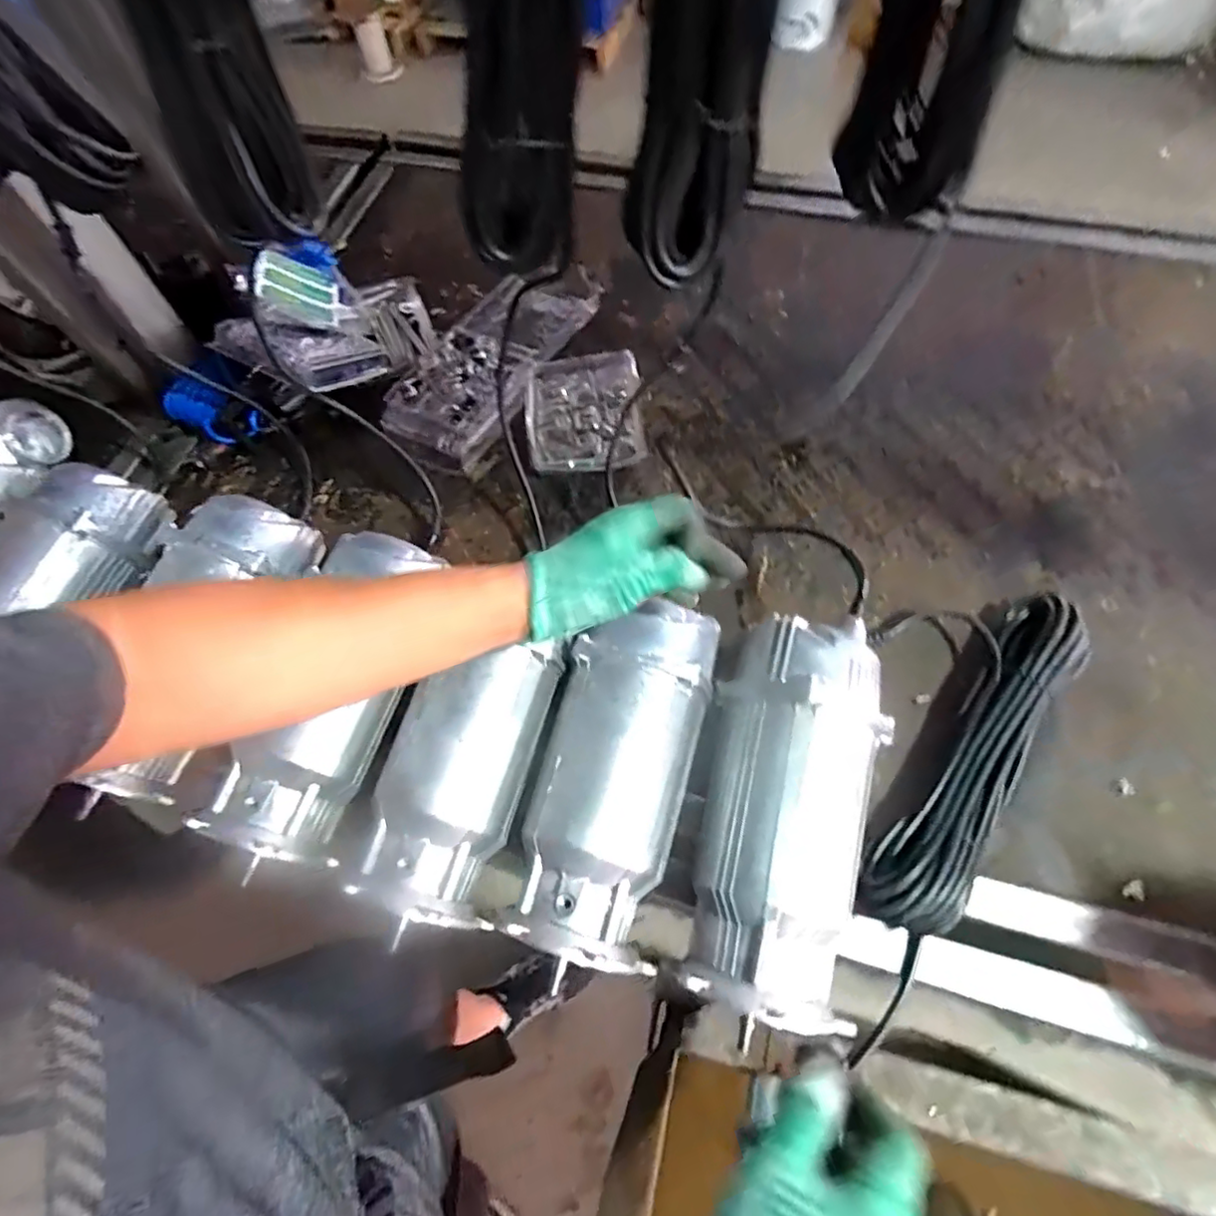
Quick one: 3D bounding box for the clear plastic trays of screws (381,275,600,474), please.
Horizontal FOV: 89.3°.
[{"bbox_3d":[-0.151,-0.348,0.835,0.150,0.049,0.359,24,68,14],"label":"clear plastic trays of screws"}]

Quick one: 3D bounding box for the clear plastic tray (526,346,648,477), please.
[{"bbox_3d":[-0.031,-0.253,0.780,0.143,0.032,0.168,-6,64,0],"label":"clear plastic tray"}]

